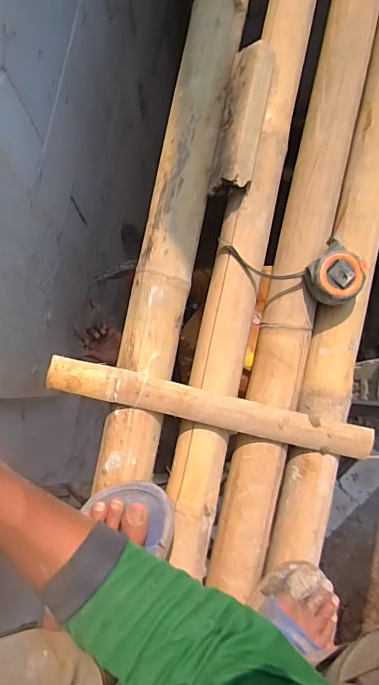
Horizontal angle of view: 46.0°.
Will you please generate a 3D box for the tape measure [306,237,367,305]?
[{"bbox_3d":[0.189,-0.087,0.581,0.067,0.047,0.068,43,85,3],"label":"tape measure"}]

